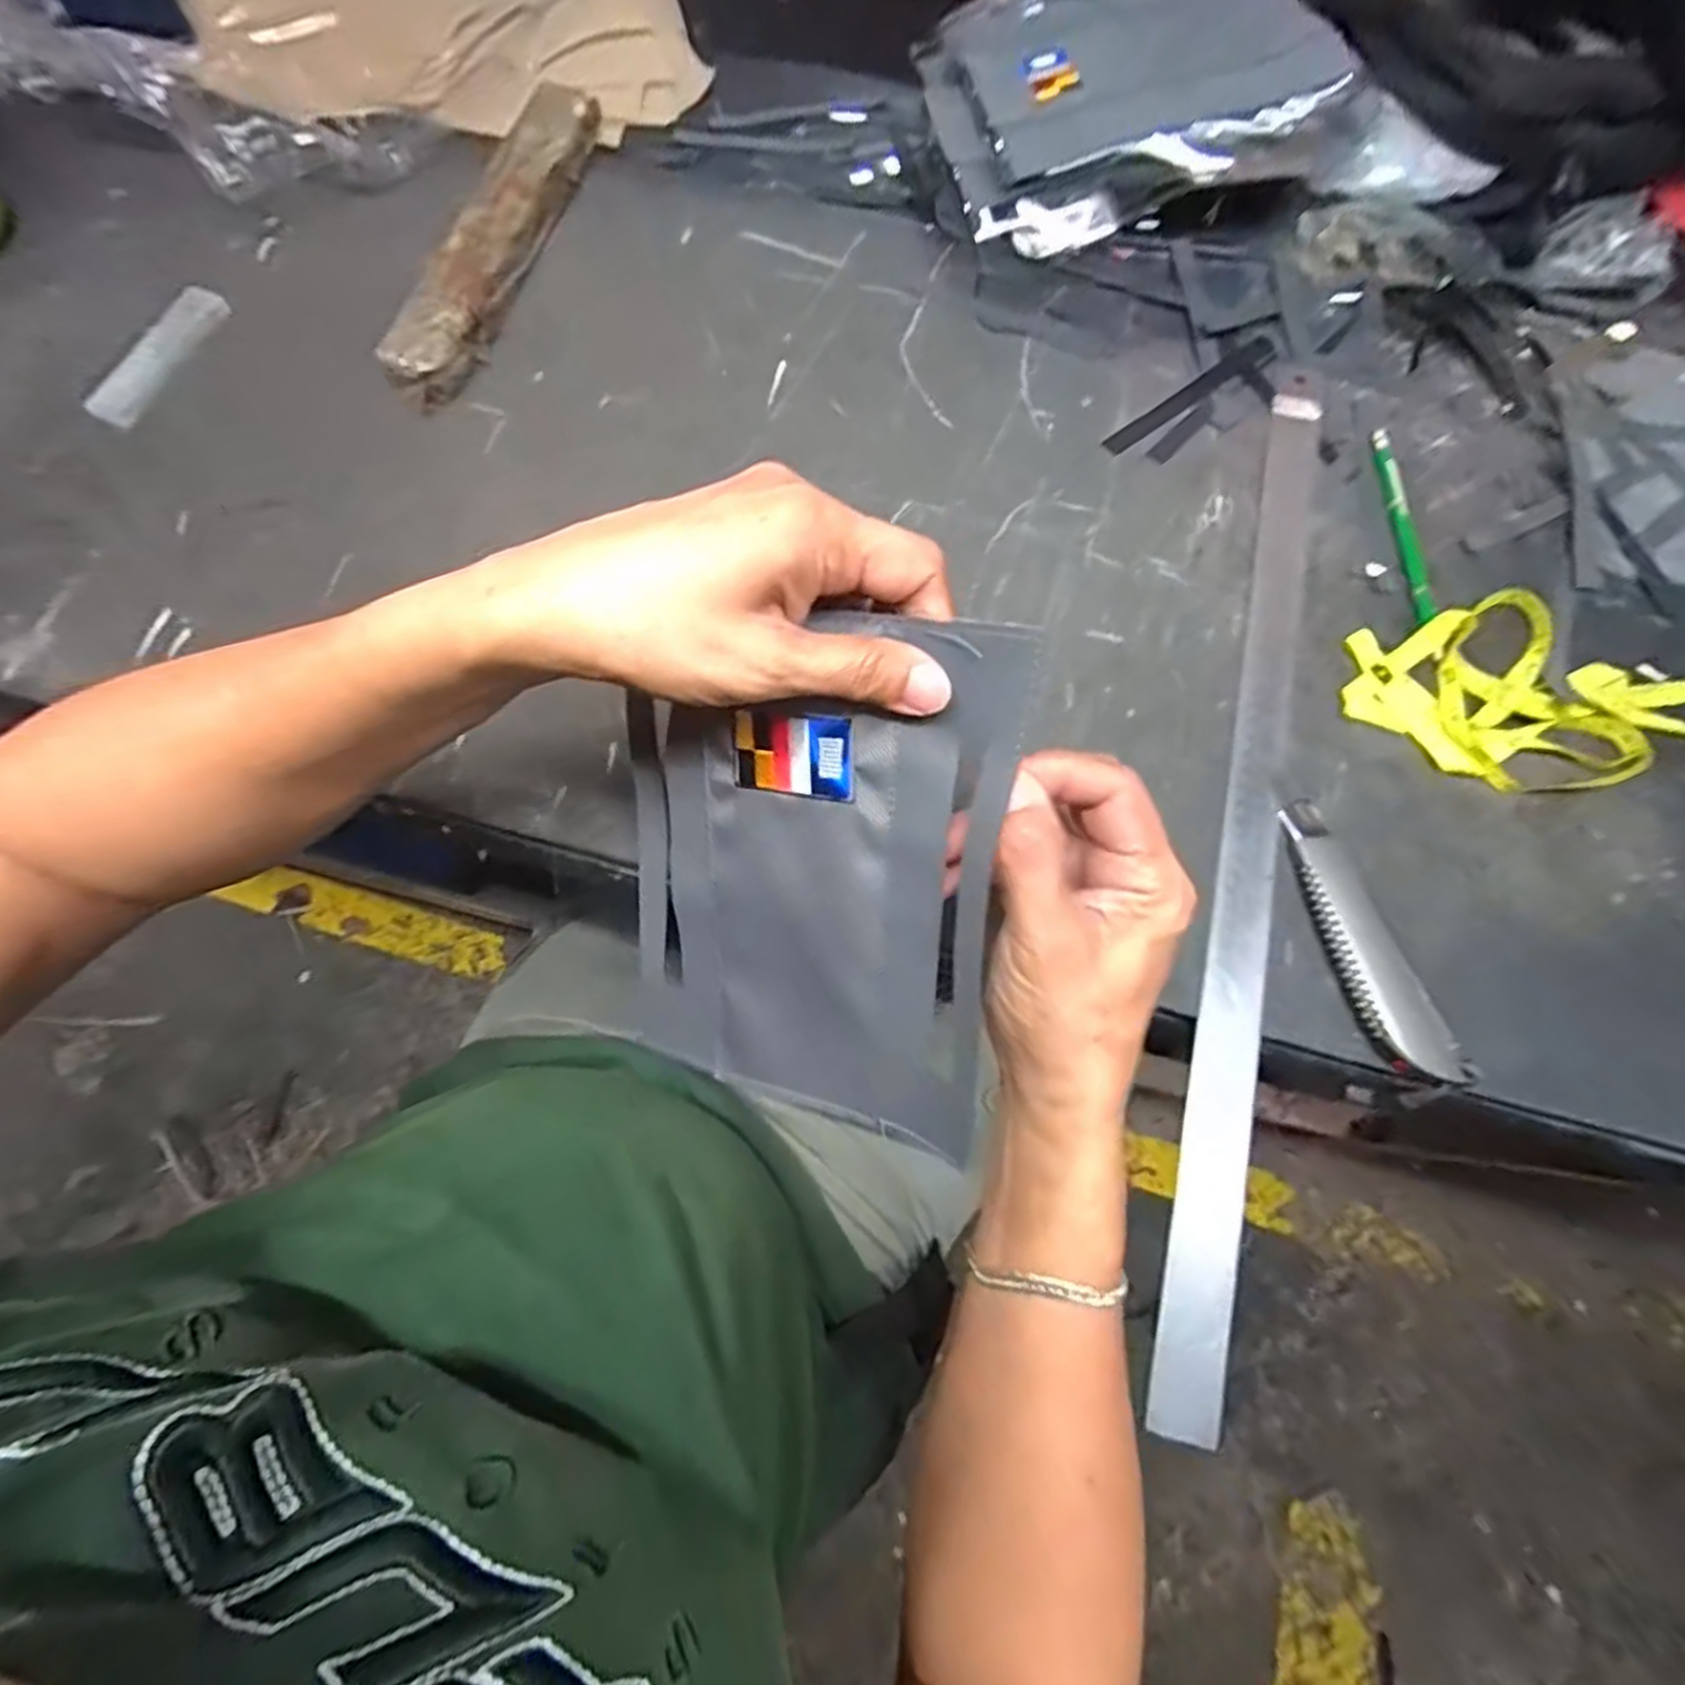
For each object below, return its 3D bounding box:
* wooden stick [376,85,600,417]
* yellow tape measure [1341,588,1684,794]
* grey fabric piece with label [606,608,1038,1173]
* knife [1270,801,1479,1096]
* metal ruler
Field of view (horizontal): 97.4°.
[{"bbox_3d":[-0.230,-0.407,0.495,0.046,0.032,0.258,17,74,5],"label":"wooden stick"},{"bbox_3d":[0.415,-0.089,0.411,0.259,0.017,0.113,-8,73,-3],"label":"yellow tape measure"},{"bbox_3d":[-0.016,0.019,0.301,0.166,0.014,0.217,14,116,21],"label":"grey fabric piece with label"},{"bbox_3d":[0.261,0.049,0.371,0.037,0.015,0.148,-17,74,-5],"label":"knife"},{"bbox_3d":[0.215,-0.015,0.398,0.033,0.007,0.573,15,73,1],"label":"metal ruler"}]

